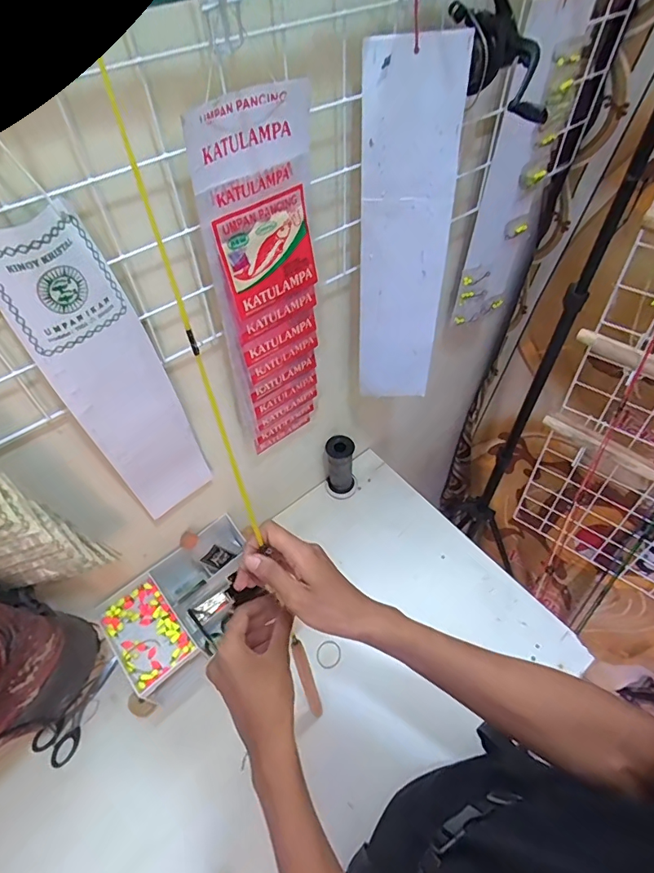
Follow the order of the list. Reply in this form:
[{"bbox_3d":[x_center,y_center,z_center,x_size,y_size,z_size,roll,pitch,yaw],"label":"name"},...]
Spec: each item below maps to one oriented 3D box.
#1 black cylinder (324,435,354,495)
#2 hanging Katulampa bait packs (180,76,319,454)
[{"bbox_3d":[0.024,0.051,0.846,0.050,0.115,0.051,2,52,4],"label":"black cylinder"},{"bbox_3d":[-0.056,-0.134,0.516,0.117,0.403,0.025,-34,58,-22],"label":"hanging Katulampa bait packs"}]

